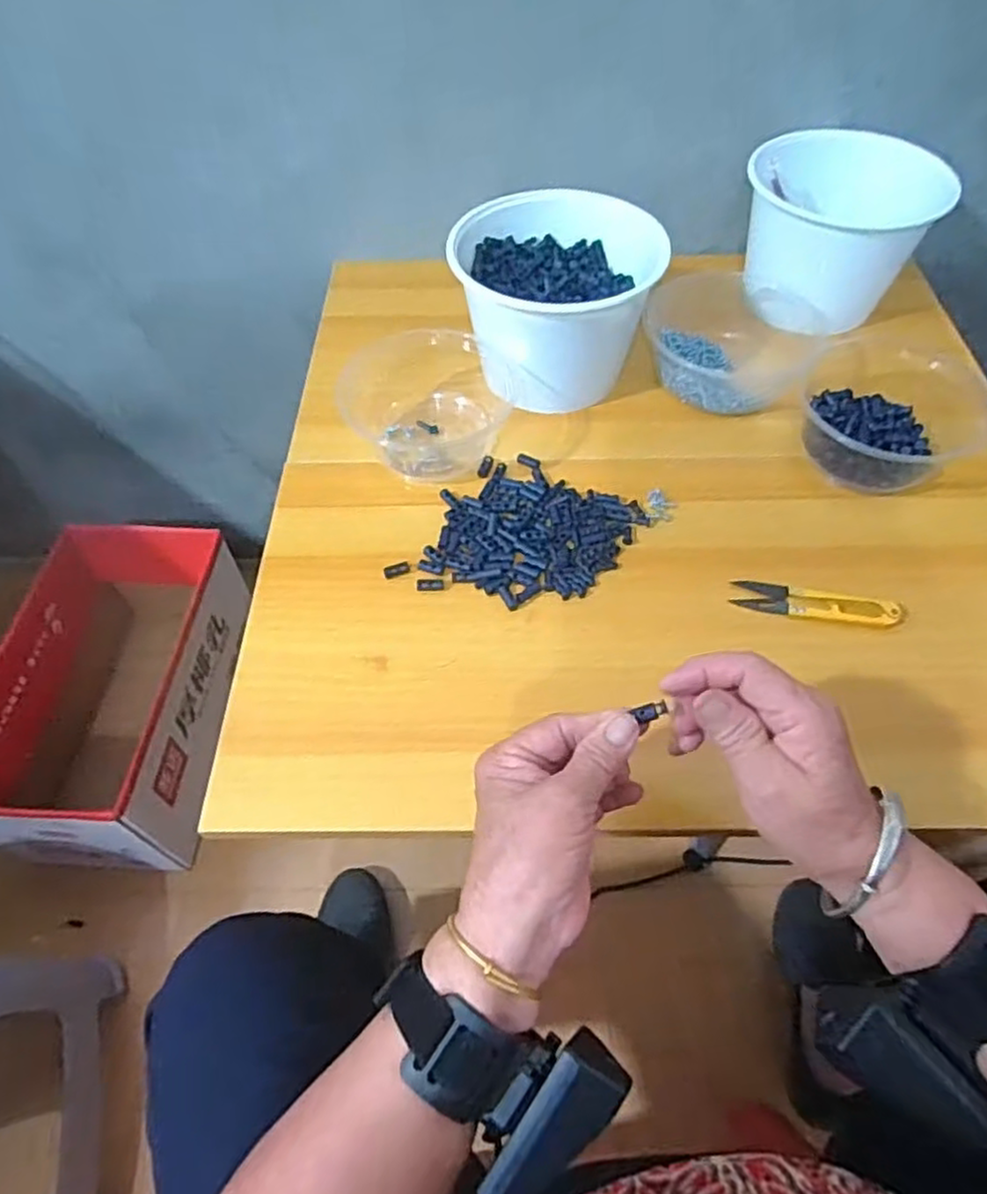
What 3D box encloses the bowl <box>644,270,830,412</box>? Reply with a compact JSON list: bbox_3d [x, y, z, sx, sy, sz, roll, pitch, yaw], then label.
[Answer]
[{"bbox_3d":[0.204,-0.223,0.605,0.139,0.054,0.149,0,55,0],"label":"bowl"}]

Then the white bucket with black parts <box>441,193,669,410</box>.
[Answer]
[{"bbox_3d":[0.052,-0.244,0.589,0.161,0.115,0.137,2,55,2],"label":"white bucket with black parts"}]

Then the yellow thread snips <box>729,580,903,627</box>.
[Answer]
[{"bbox_3d":[0.215,0.003,0.470,0.104,0.010,0.028,12,56,9],"label":"yellow thread snips"}]

